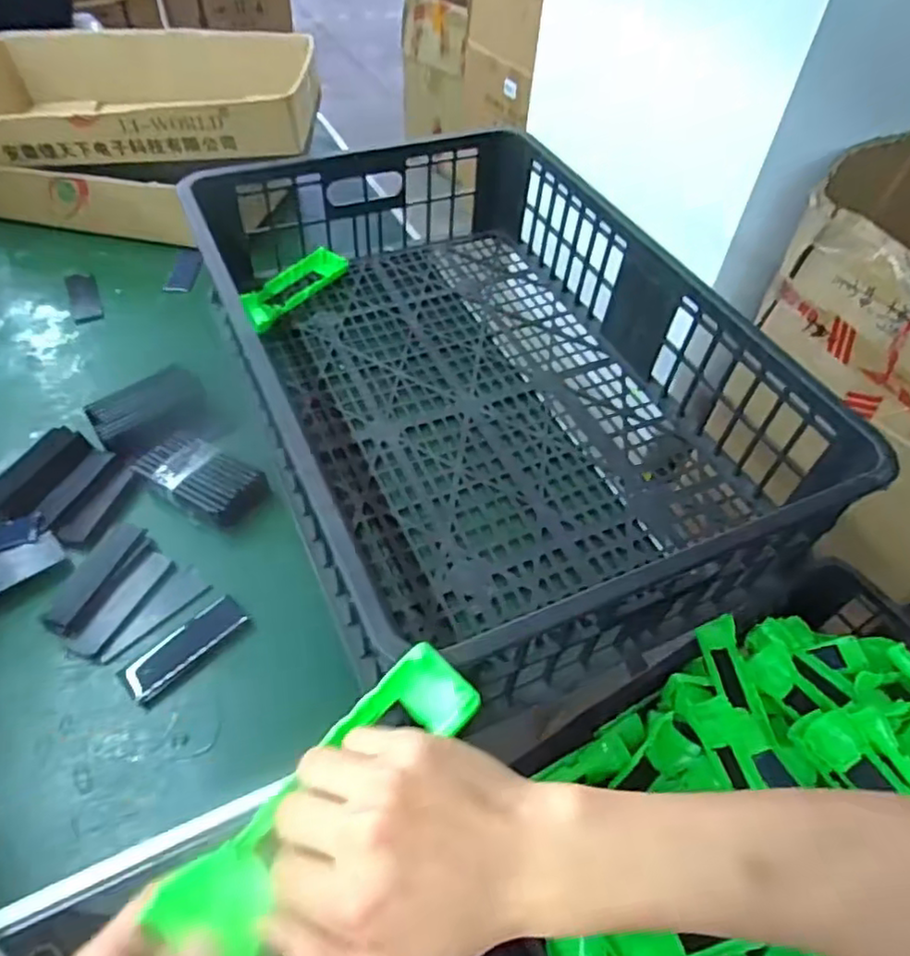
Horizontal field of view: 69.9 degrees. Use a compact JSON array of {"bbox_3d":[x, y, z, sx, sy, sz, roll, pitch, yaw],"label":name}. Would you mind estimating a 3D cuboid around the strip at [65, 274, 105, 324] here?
[{"bbox_3d":[-0.432,-0.210,0.760,0.031,0.004,0.113,-19,49,-22],"label":"strip"}]

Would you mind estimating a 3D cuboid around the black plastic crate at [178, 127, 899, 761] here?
[{"bbox_3d":[0.024,-0.121,0.616,0.387,0.138,0.594,-17,54,-17],"label":"black plastic crate"}]

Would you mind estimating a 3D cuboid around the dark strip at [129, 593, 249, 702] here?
[{"bbox_3d":[-0.199,0.124,0.482,0.030,0.004,0.089,38,58,24],"label":"dark strip"}]

